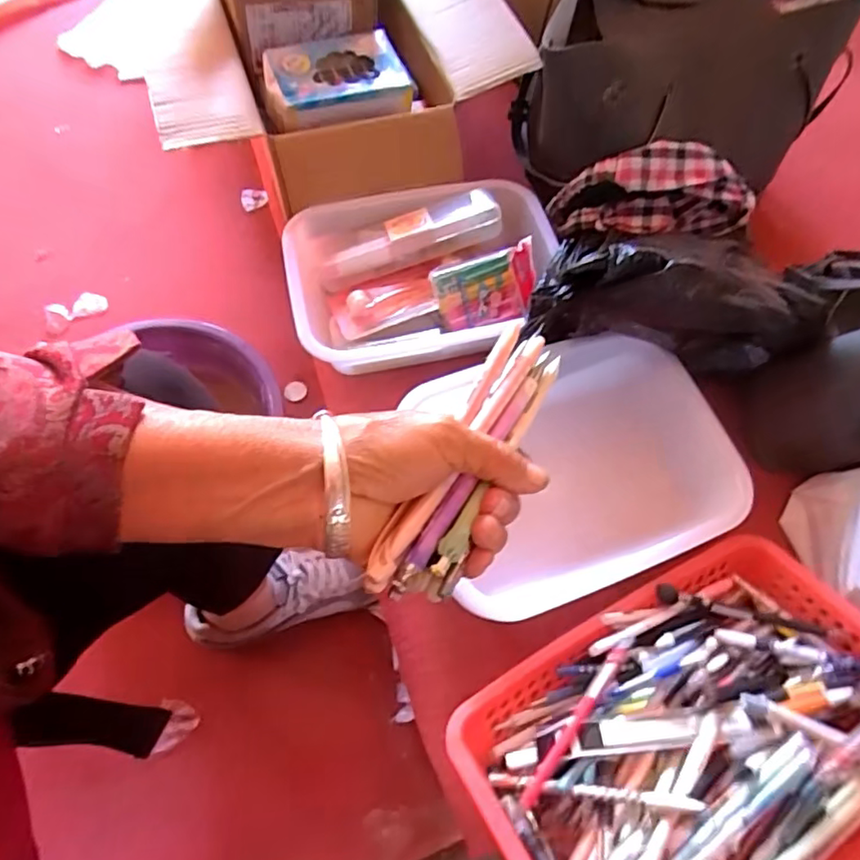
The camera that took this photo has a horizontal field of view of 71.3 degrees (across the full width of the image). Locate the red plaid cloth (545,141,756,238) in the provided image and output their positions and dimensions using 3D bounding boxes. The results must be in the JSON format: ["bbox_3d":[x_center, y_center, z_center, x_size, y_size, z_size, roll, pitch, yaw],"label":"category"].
[{"bbox_3d":[0.232,-0.250,0.639,0.205,0.092,0.061,3,62,12],"label":"red plaid cloth"}]

